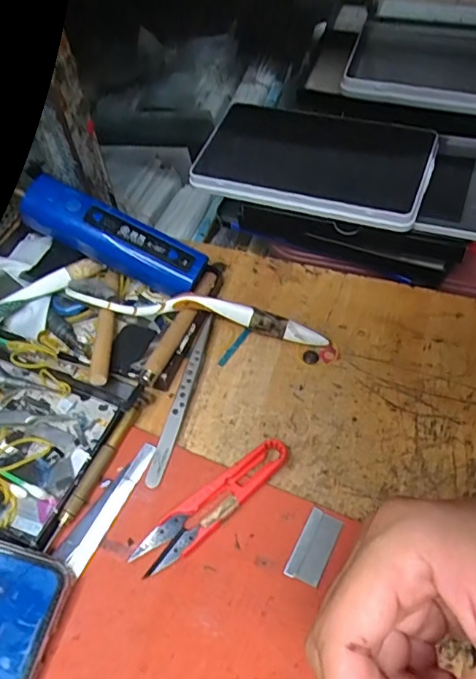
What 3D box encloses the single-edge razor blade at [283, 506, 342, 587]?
[{"bbox_3d":[0.041,0.110,0.282,0.018,0.004,0.038,23,58,17],"label":"single-edge razor blade"}]

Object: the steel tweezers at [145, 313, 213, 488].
[{"bbox_3d":[-0.034,0.036,0.334,0.009,0.013,0.116,12,56,10],"label":"steel tweezers"}]

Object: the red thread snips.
[{"bbox_3d":[-0.013,0.091,0.294,0.098,0.011,0.022,-34,60,-21],"label":"red thread snips"}]

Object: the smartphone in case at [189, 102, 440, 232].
[{"bbox_3d":[0.060,-0.142,0.421,0.174,0.016,0.094,16,65,16],"label":"smartphone in case"}]

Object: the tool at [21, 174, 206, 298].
[{"bbox_3d":[-0.085,-0.069,0.364,0.125,0.030,0.028,25,57,-2],"label":"tool"}]

